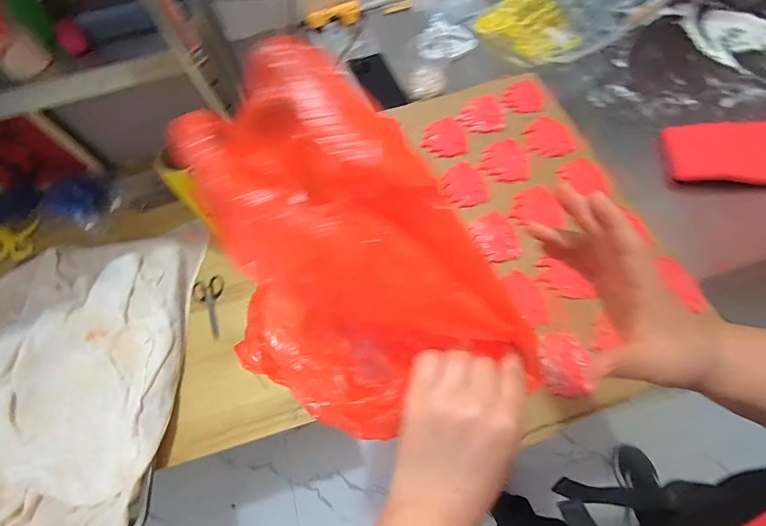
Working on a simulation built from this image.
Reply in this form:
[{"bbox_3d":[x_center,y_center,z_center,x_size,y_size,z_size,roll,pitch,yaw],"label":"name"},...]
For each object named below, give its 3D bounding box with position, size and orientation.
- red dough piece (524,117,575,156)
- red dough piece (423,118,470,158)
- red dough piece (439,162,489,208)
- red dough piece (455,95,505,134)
[{"bbox_3d":[0.293,-0.221,0.629,0.068,0.015,0.078,-24,67,-8],"label":"red dough piece"},{"bbox_3d":[0.113,-0.229,0.647,0.079,0.014,0.083,1,66,3],"label":"red dough piece"},{"bbox_3d":[0.136,-0.132,0.600,0.071,0.013,0.082,-18,66,-5],"label":"red dough piece"},{"bbox_3d":[0.182,-0.279,0.665,0.082,0.022,0.078,5,66,5],"label":"red dough piece"}]

